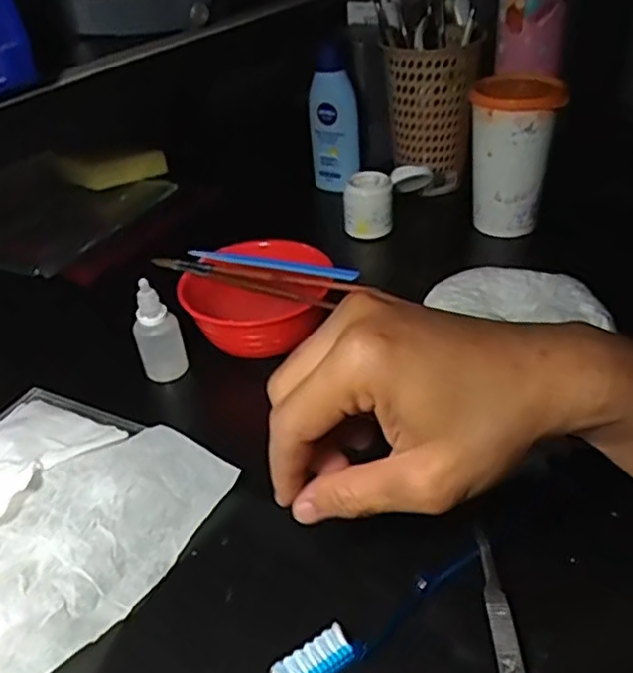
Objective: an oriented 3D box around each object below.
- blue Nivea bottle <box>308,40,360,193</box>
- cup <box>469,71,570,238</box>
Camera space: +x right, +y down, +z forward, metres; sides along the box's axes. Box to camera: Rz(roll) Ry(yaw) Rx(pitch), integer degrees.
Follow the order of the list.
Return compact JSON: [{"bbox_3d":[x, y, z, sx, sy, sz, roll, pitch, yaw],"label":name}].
[{"bbox_3d":[0.021,-0.224,0.680,0.052,0.144,0.033,6,37,13],"label":"blue Nivea bottle"},{"bbox_3d":[0.173,-0.159,0.592,0.068,0.125,0.074,-3,36,2],"label":"cup"}]

